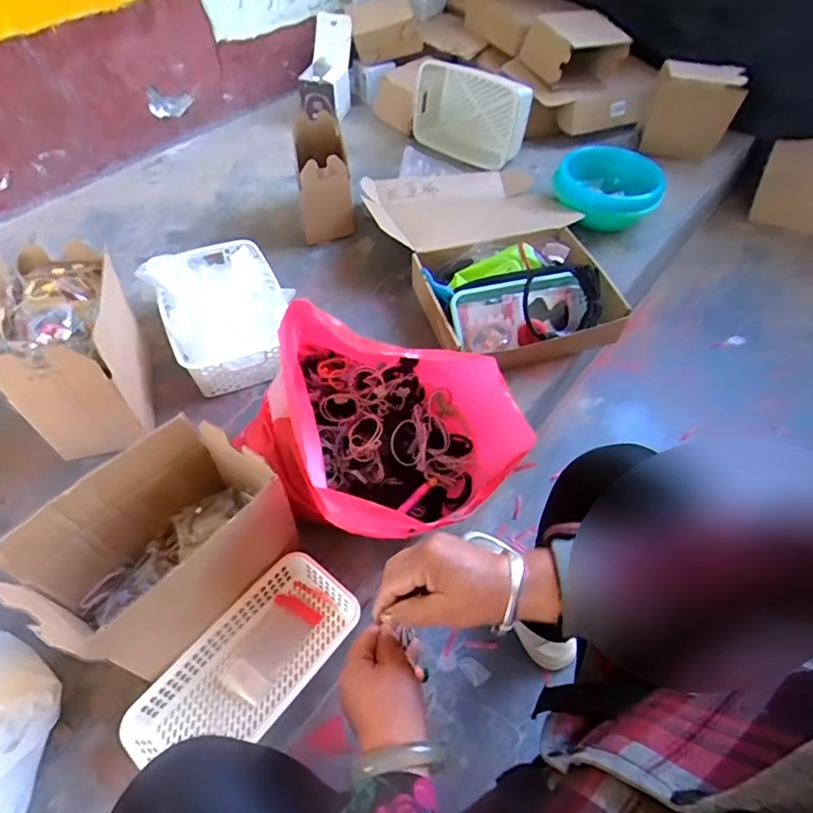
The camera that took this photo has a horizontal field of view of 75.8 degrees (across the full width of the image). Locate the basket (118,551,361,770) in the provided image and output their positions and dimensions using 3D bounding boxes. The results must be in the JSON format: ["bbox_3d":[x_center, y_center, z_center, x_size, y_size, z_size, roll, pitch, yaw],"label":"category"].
[{"bbox_3d":[-0.185,0.307,0.620,0.123,0.057,0.262,35,60,23],"label":"basket"}]

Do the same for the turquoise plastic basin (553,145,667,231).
[{"bbox_3d":[0.453,-0.478,1.157,0.231,0.105,0.247,0,53,-1],"label":"turquoise plastic basin"}]

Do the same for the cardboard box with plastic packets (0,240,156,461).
[{"bbox_3d":[-0.488,-0.082,0.789,0.152,0.219,0.259,-16,54,-13],"label":"cardboard box with plastic packets"}]

